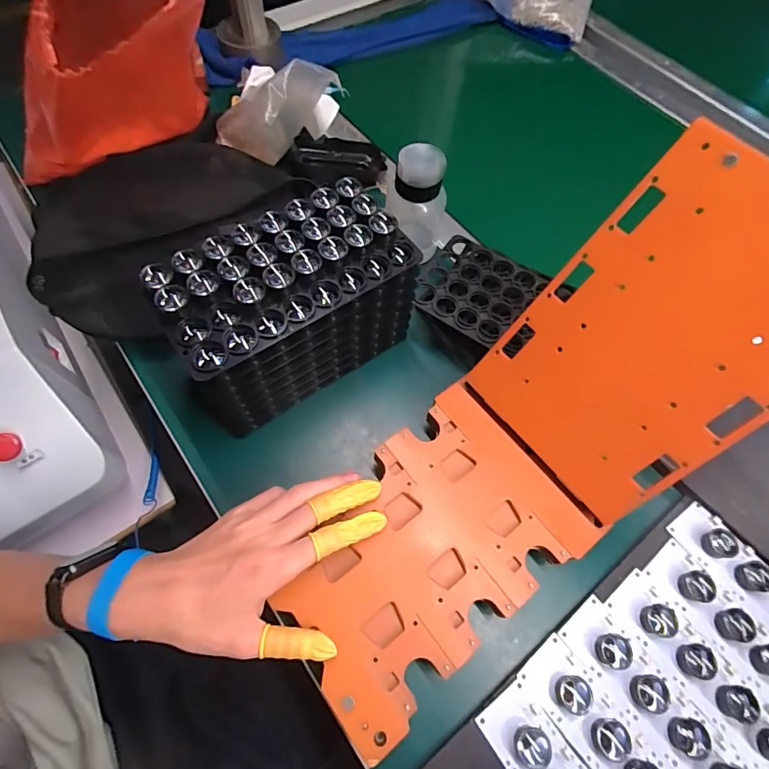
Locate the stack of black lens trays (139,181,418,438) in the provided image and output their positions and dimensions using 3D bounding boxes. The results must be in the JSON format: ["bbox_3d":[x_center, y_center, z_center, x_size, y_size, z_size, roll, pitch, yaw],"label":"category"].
[{"bbox_3d":[-0.079,-0.059,0.378,0.201,0.137,0.097,-35,70,-16],"label":"stack of black lens trays"}]

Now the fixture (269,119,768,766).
[{"bbox_3d":[0.110,0.046,0.316,0.158,0.109,0.412,46,100,18],"label":"fixture"}]

